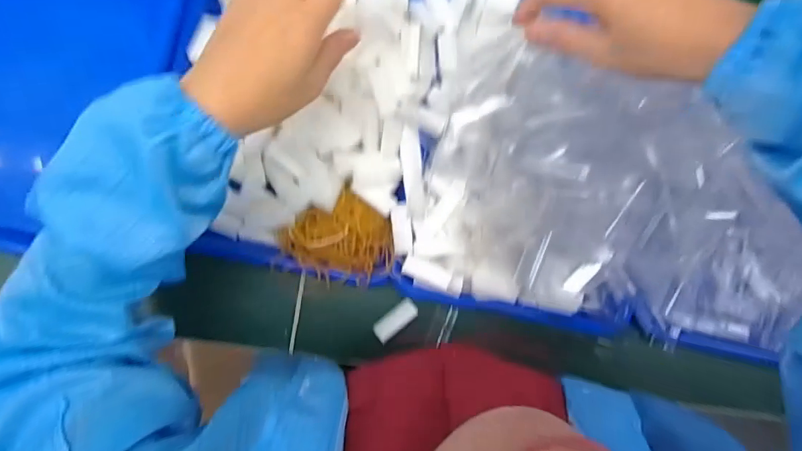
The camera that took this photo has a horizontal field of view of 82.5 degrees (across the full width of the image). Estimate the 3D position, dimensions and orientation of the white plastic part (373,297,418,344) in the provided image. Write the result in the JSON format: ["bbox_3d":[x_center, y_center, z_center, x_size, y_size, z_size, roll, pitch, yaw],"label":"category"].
[{"bbox_3d":[-0.005,0.093,0.454,0.049,0.017,0.019,-40,92,-5],"label":"white plastic part"}]

